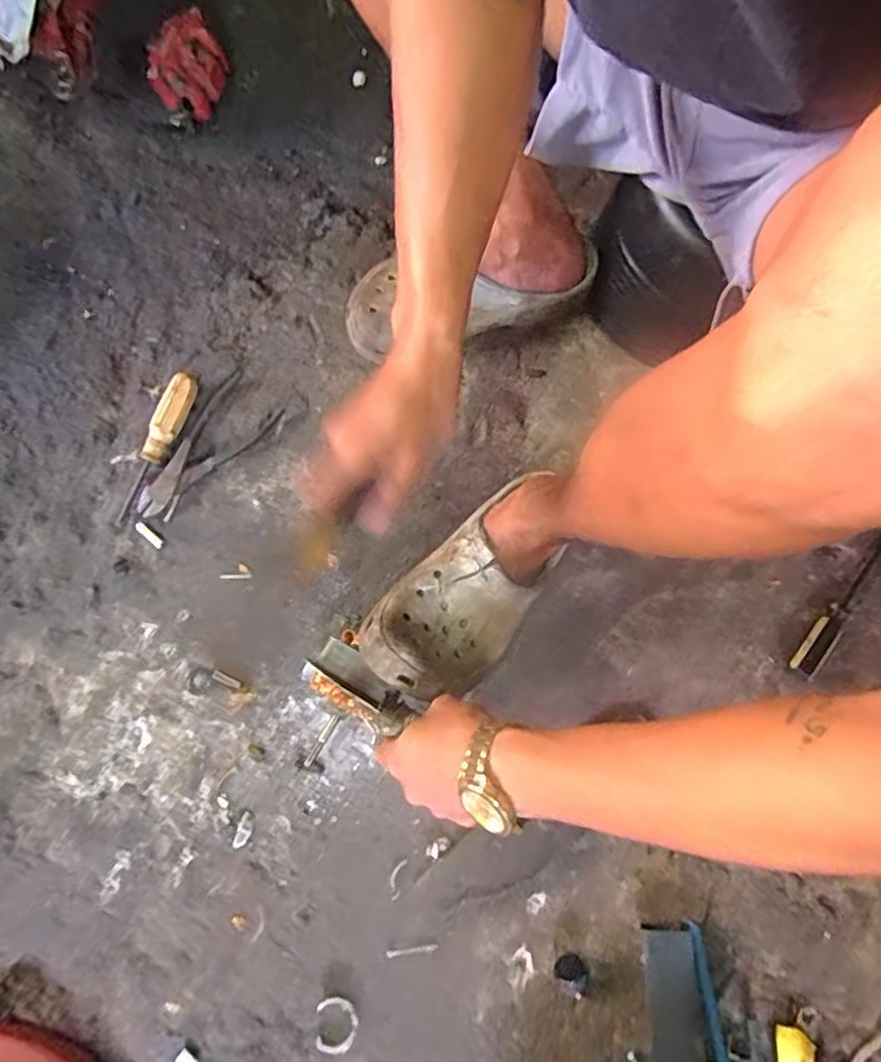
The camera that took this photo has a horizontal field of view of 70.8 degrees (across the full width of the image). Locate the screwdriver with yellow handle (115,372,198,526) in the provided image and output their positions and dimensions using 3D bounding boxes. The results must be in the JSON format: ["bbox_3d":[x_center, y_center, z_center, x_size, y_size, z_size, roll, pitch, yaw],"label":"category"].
[{"bbox_3d":[-0.292,-0.086,0.634,0.026,0.030,0.163,20,74,4],"label":"screwdriver with yellow handle"}]

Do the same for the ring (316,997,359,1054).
[{"bbox_3d":[-0.083,0.396,0.496,0.033,0.006,0.037,0,73,-1],"label":"ring"}]

